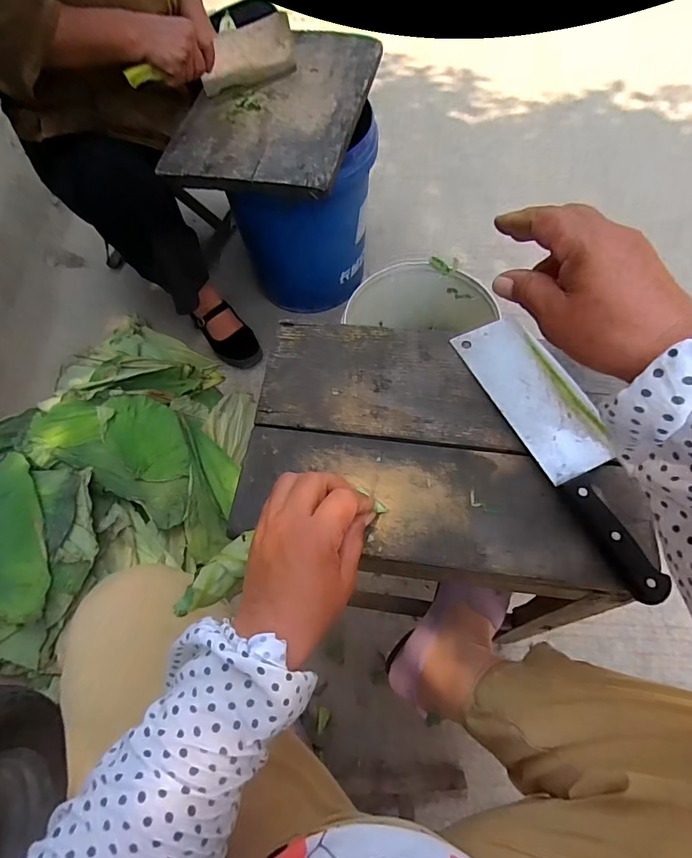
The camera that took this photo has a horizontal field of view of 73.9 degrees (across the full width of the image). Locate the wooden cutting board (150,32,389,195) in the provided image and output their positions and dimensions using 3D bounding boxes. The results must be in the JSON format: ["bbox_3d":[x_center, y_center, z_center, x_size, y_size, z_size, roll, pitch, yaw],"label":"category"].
[{"bbox_3d":[-0.114,-0.580,0.812,0.281,0.028,0.438,10,65,9],"label":"wooden cutting board"}]

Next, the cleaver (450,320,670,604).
[{"bbox_3d":[0.202,0.004,0.415,0.079,0.022,0.277,-23,64,-7],"label":"cleaver"}]

